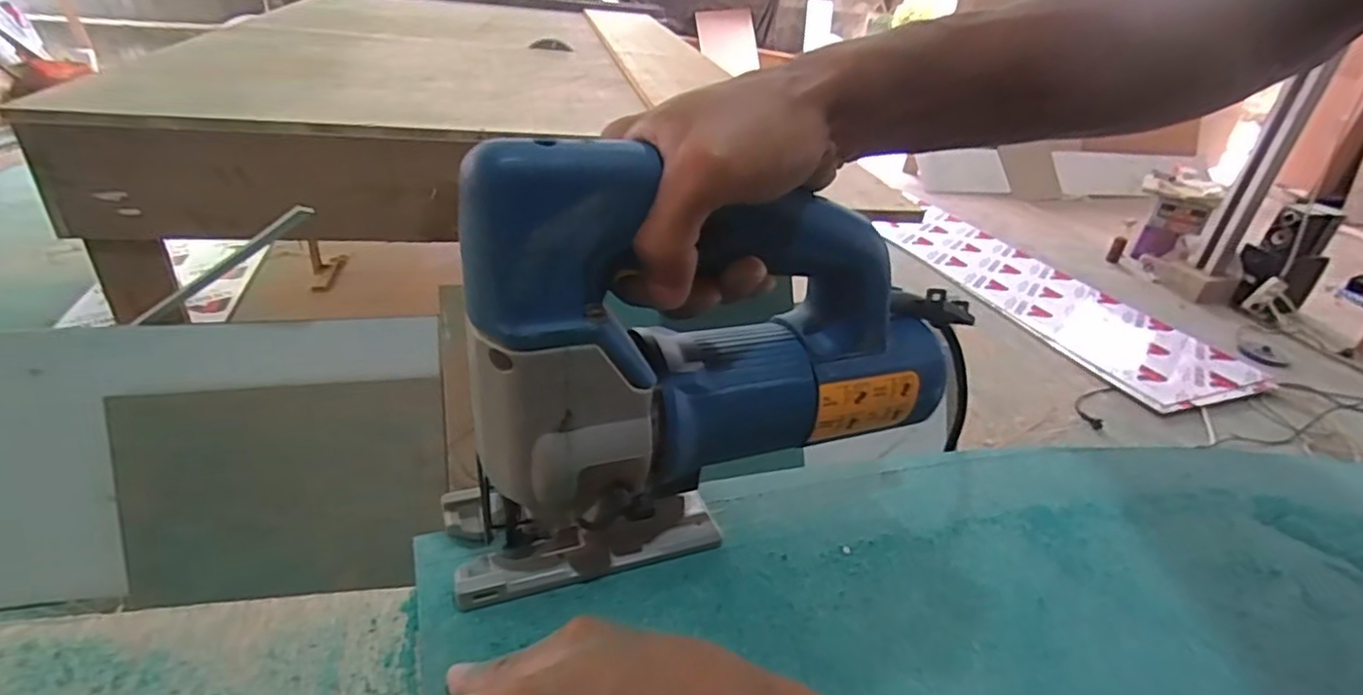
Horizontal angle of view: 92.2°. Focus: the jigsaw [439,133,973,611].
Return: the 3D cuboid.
[{"bbox_3d":[0.028,0.006,0.314,0.264,0.195,0.060,-6,33,-19],"label":"jigsaw"}]

